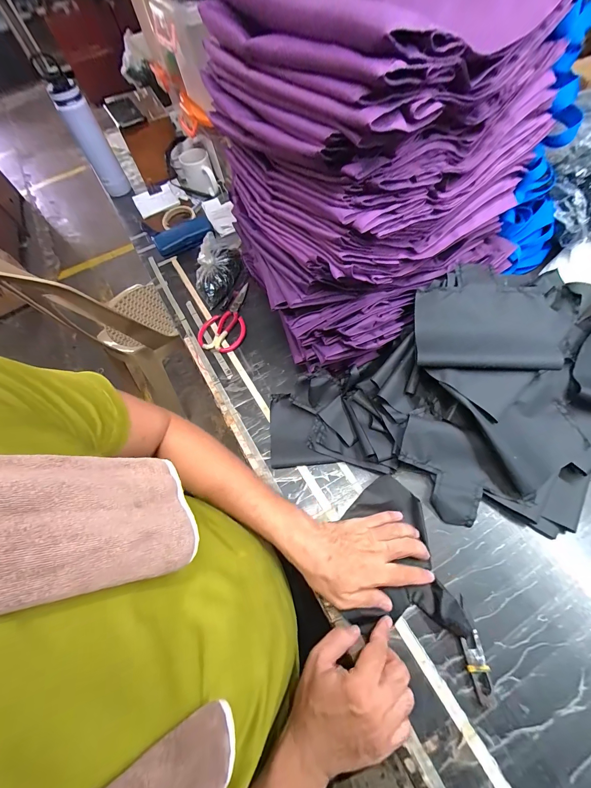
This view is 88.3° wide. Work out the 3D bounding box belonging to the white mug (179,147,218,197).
[{"bbox_3d":[-0.271,-0.619,0.862,0.078,0.080,0.116,-24,62,-5],"label":"white mug"}]

